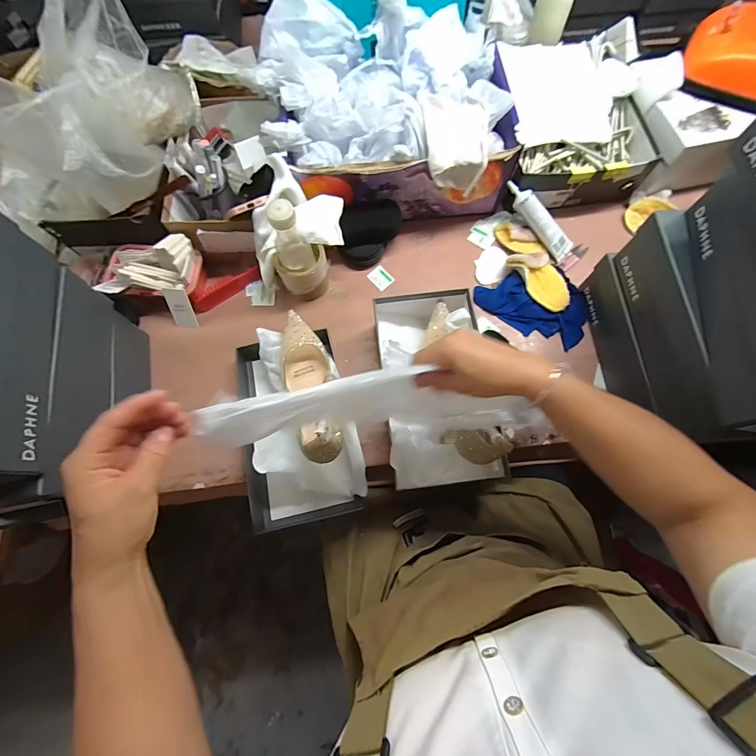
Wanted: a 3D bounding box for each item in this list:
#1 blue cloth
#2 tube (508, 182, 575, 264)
[{"bbox_3d":[0.297,-0.141,0.632,0.187,0.029,0.126,41,79,13],"label":"blue cloth"},{"bbox_3d":[0.304,-0.295,0.643,0.172,0.027,0.039,43,78,-14],"label":"tube"}]

